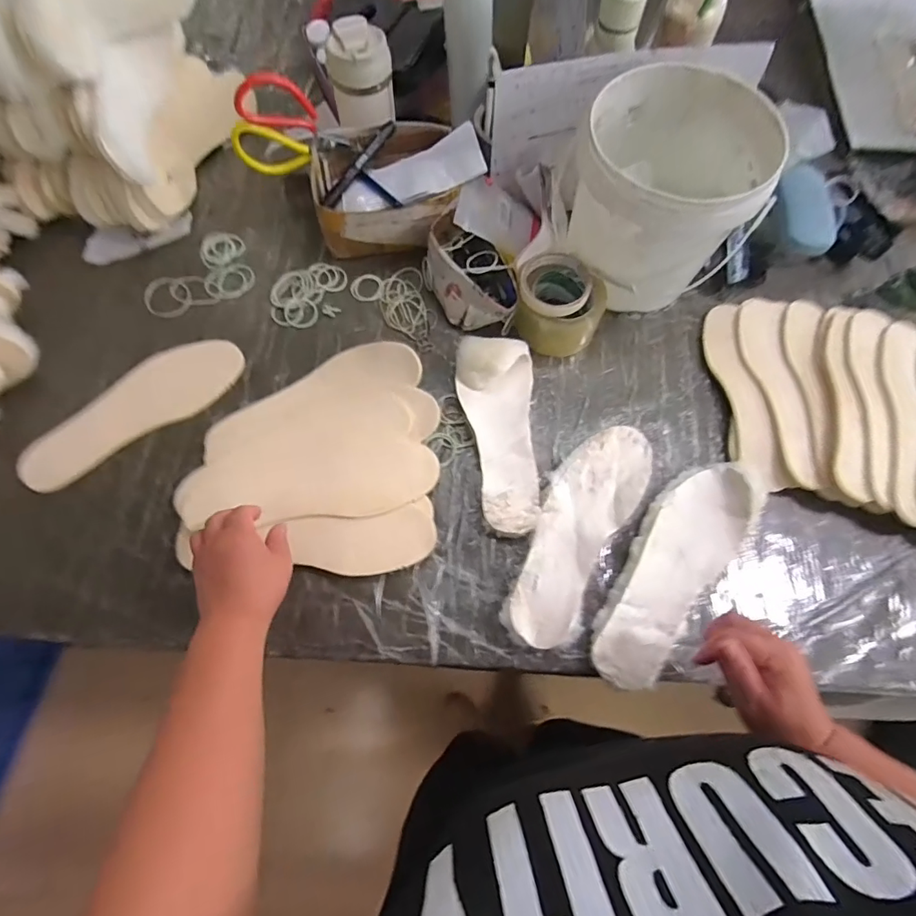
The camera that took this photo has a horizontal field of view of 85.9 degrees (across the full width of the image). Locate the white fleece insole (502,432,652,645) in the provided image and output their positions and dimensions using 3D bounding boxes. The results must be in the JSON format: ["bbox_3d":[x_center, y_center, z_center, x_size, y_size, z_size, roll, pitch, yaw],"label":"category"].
[{"bbox_3d":[0.136,0.074,0.554,0.092,0.023,0.269,31,72,10],"label":"white fleece insole"}]

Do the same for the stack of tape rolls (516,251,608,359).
[{"bbox_3d":[0.131,-0.196,0.638,0.112,0.073,0.101,18,70,5],"label":"stack of tape rolls"}]

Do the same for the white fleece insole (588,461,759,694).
[{"bbox_3d":[0.235,0.117,0.538,0.094,0.028,0.272,35,72,11],"label":"white fleece insole"}]

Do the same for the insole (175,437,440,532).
[{"bbox_3d":[-0.168,0.028,0.567,0.282,0.013,0.087,-7,68,-7],"label":"insole"}]

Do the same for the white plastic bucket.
[{"bbox_3d":[0.241,-0.317,0.615,0.211,0.190,0.215,13,69,3],"label":"white plastic bucket"}]

